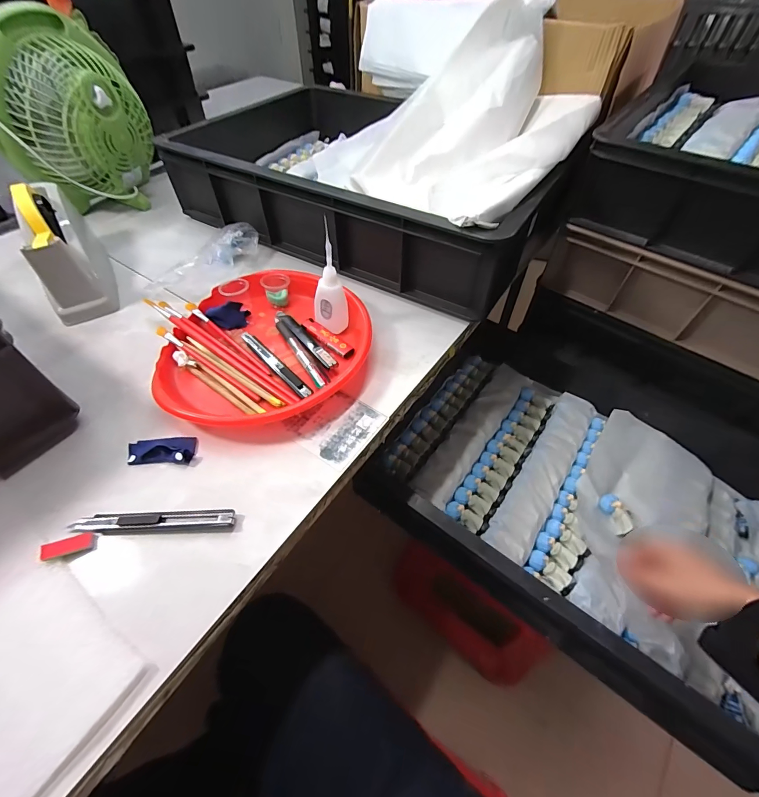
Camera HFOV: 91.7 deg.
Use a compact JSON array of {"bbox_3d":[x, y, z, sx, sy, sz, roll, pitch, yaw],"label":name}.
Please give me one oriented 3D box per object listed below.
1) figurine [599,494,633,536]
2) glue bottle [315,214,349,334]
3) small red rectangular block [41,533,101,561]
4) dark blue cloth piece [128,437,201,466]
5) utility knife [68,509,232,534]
[{"bbox_3d":[0.337,0.165,0.524,0.024,0.021,0.057,-4,52,-4],"label":"figurine"},{"bbox_3d":[-0.060,-0.129,0.436,0.042,0.099,0.035,-4,54,-4],"label":"glue bottle"},{"bbox_3d":[-0.258,0.124,0.309,0.037,0.011,0.015,-12,55,-9],"label":"small red rectangular block"},{"bbox_3d":[-0.217,0.050,0.366,0.065,0.010,0.029,0,54,-1],"label":"dark blue cloth piece"},{"bbox_3d":[-0.196,0.107,0.323,0.136,0.008,0.018,-2,54,-2],"label":"utility knife"}]

